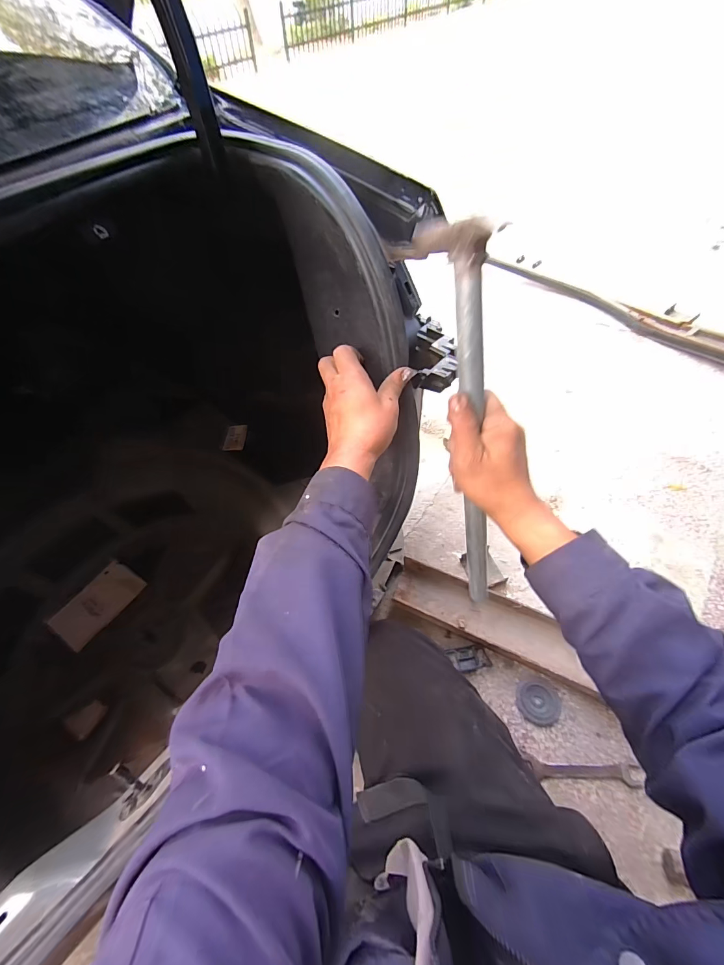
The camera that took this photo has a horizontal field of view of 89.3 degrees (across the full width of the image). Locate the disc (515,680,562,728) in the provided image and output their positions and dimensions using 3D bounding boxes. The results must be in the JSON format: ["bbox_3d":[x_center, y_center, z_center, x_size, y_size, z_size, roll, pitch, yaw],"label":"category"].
[{"bbox_3d":[0.387,0.481,0.801,0.096,0.014,0.085,2,56,6],"label":"disc"}]

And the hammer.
[{"bbox_3d":[0.118,-0.026,0.409,0.032,0.448,0.075,-19,32,-9],"label":"hammer"}]

